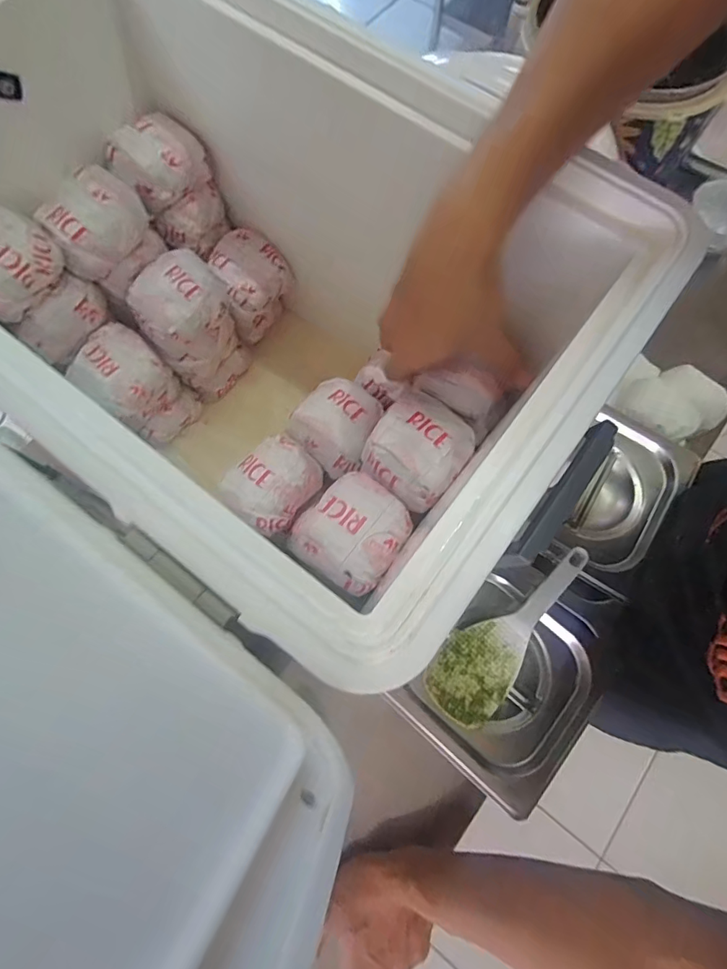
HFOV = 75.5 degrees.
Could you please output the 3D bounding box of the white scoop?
[{"bbox_3d":[0.129,0.124,0.422,0.064,0.014,0.186,38,75,9],"label":"white scoop"}]

